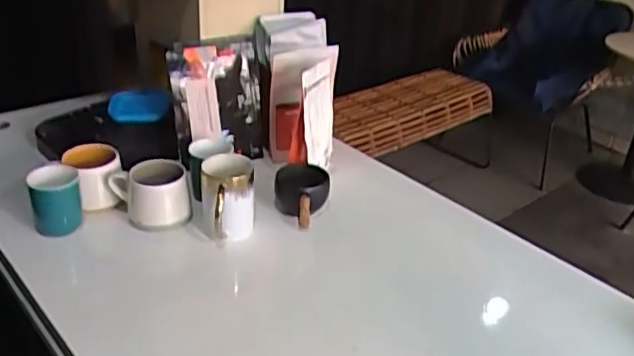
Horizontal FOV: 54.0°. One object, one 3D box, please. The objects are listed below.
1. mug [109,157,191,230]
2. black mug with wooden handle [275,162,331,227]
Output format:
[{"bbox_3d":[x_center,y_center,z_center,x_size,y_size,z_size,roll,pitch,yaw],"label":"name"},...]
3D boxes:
[{"bbox_3d":[-0.237,0.025,0.893,0.111,0.070,0.081,-3,30,-13],"label":"mug"},{"bbox_3d":[-0.027,0.023,0.931,0.078,0.076,0.066,20,34,26],"label":"black mug with wooden handle"}]

